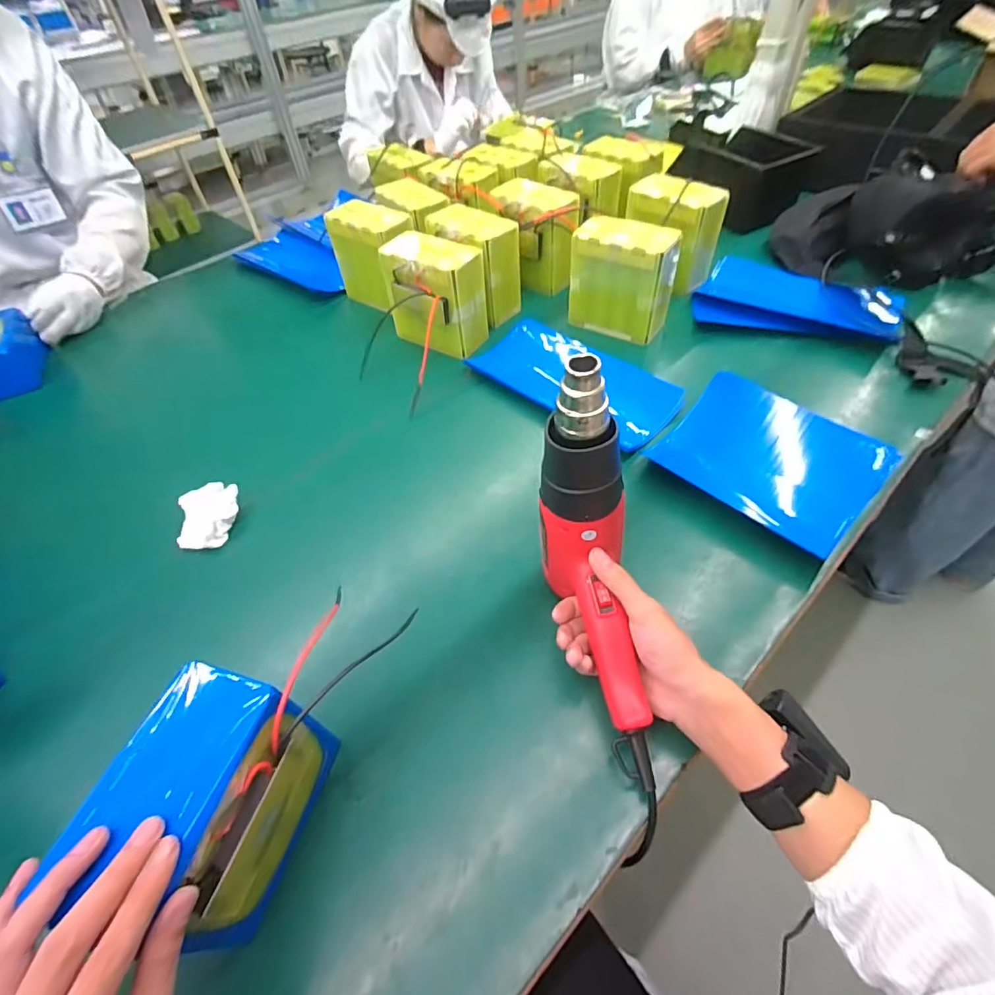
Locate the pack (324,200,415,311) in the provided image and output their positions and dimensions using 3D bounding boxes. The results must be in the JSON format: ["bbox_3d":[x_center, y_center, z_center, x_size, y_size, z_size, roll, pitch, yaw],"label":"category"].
[{"bbox_3d":[-0.205,-0.399,0.845,0.147,0.150,0.089,30,58,25],"label":"pack"}]

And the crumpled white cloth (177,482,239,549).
[{"bbox_3d":[-0.344,0.022,0.593,0.067,0.030,0.083,-18,52,-11],"label":"crumpled white cloth"}]

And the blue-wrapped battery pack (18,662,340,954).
[{"bbox_3d":[-0.185,0.206,0.332,0.081,0.159,0.137,14,53,14],"label":"blue-wrapped battery pack"}]

